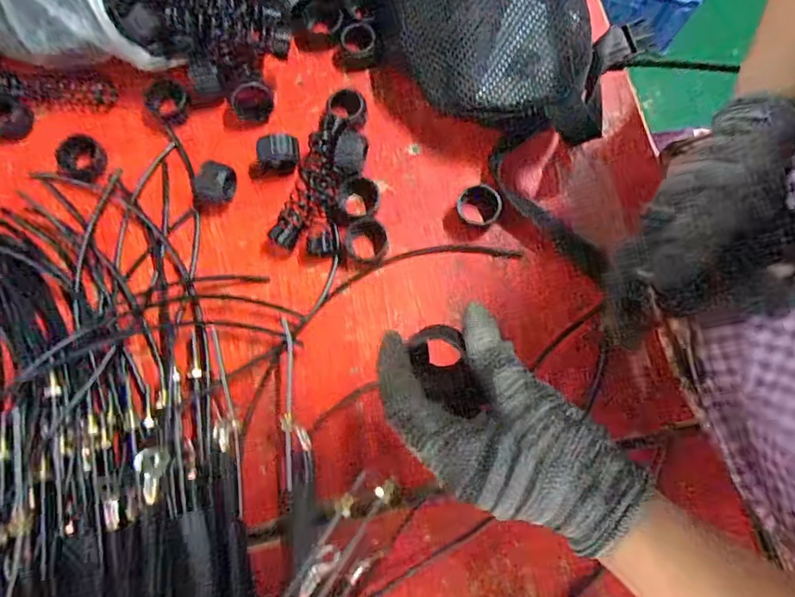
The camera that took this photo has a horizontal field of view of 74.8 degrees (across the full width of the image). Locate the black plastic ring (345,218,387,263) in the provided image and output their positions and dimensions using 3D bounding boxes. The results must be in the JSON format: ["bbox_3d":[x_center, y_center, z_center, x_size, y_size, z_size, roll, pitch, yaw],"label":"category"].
[{"bbox_3d":[-0.023,-0.043,0.386,0.030,0.009,0.031,0,77,1],"label":"black plastic ring"}]

